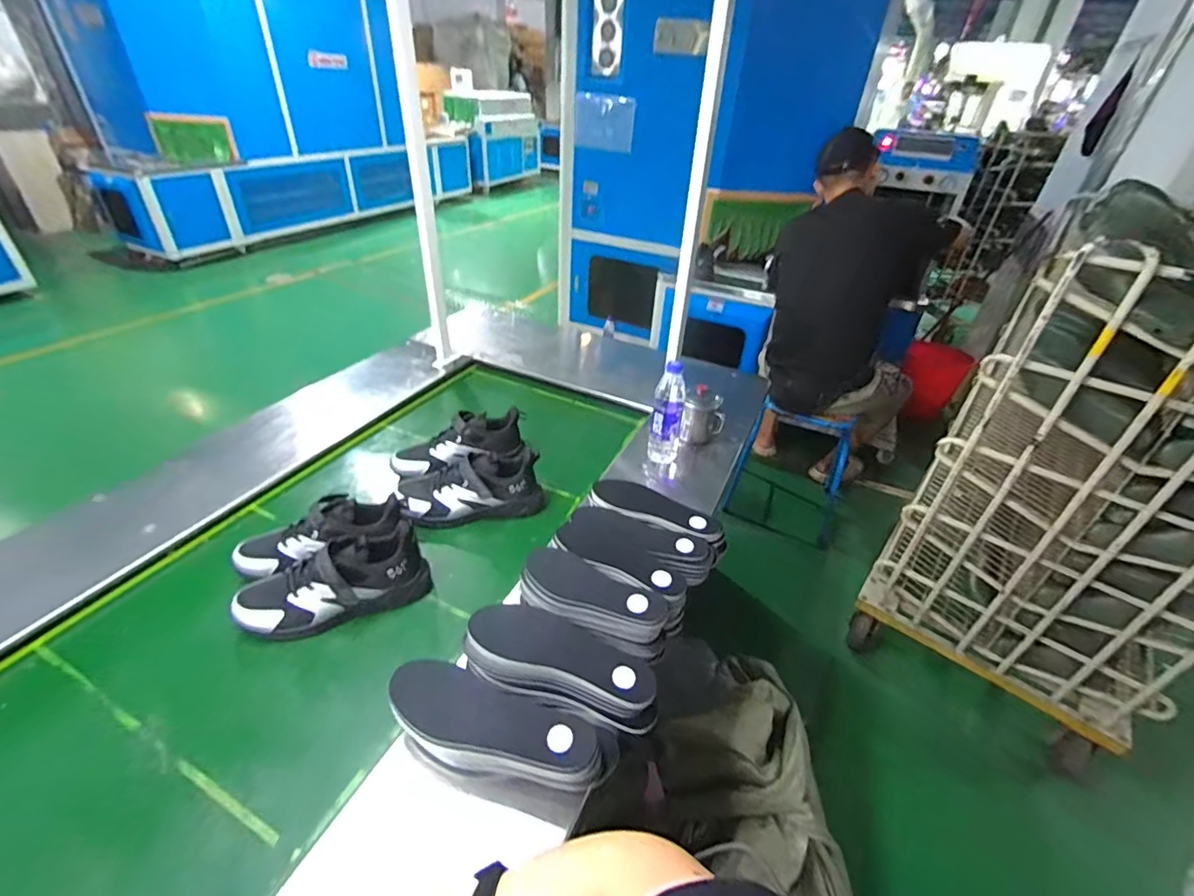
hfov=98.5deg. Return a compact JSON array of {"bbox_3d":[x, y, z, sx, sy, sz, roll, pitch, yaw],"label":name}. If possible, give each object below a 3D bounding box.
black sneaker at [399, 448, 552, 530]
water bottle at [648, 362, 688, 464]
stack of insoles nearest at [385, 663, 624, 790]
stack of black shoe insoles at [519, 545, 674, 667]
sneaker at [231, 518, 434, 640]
[{"bbox_3d":[-0.238,0.064,0.968,0.251,0.113,0.137,-12,39,-21],"label":"black sneaker"},{"bbox_3d":[0.144,-0.056,1.061,0.061,0.240,0.058,11,37,9],"label":"water bottle"},{"bbox_3d":[-0.115,0.342,0.620,0.270,0.088,0.100,12,37,10],"label":"stack of insoles nearest"},{"bbox_3d":[-0.007,0.222,0.741,0.223,0.058,0.097,18,38,17],"label":"stack of black shoe insoles"},{"bbox_3d":[-0.396,0.193,0.778,0.258,0.105,0.097,-14,40,-23],"label":"sneaker"}]

